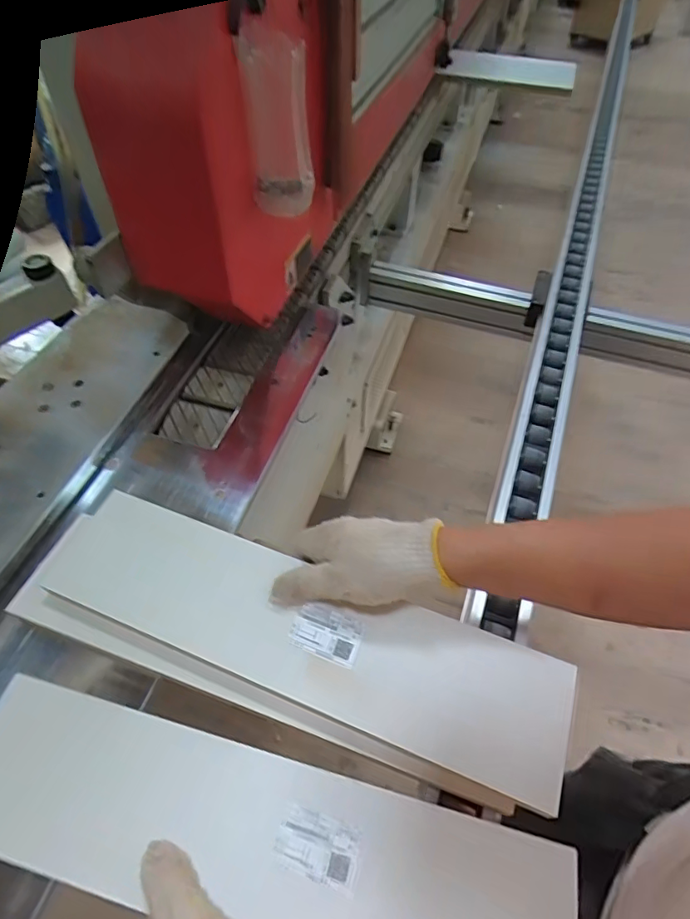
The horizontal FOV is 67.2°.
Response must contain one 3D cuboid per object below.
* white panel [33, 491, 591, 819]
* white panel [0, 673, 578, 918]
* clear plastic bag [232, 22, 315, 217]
[{"bbox_3d":[-0.042,0.141,0.442,0.445,0.014,0.108,18,53,13],"label":"white panel"},{"bbox_3d":[-0.067,0.265,0.367,0.436,0.011,0.111,13,52,9],"label":"white panel"},{"bbox_3d":[-0.066,-0.326,0.514,0.060,0.160,0.035,1,51,1],"label":"clear plastic bag"}]

